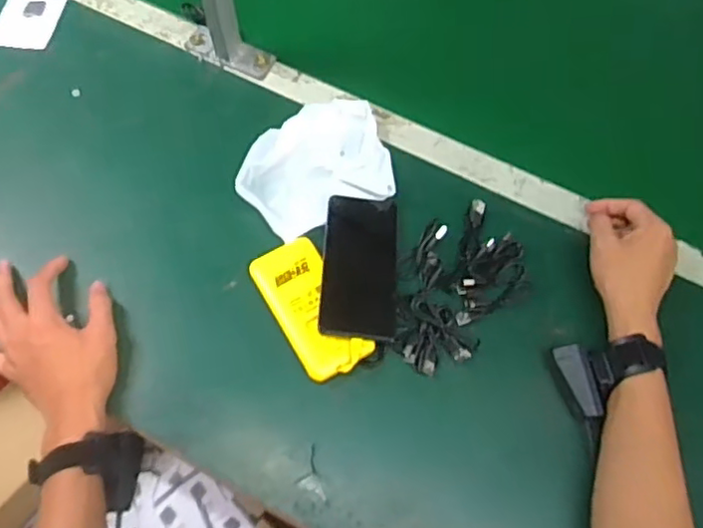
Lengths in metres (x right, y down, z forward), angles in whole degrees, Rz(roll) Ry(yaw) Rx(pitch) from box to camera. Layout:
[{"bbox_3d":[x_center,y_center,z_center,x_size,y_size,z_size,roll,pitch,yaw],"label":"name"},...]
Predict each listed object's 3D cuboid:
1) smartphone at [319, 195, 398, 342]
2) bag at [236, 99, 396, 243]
[{"bbox_3d":[0.009,0.002,0.620,0.073,0.011,0.152,3,65,0],"label":"smartphone"},{"bbox_3d":[-0.037,-0.104,0.665,0.164,0.033,0.124,-22,68,-11],"label":"bag"}]

